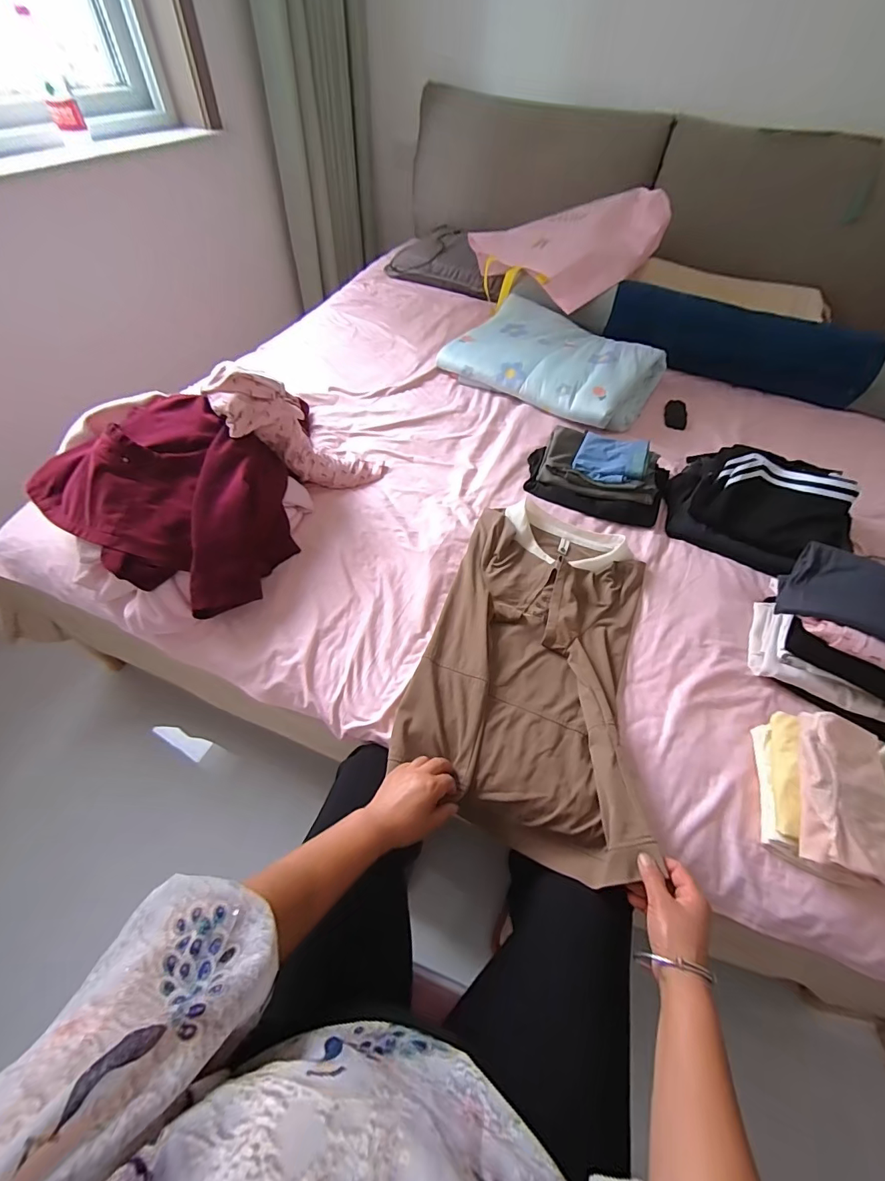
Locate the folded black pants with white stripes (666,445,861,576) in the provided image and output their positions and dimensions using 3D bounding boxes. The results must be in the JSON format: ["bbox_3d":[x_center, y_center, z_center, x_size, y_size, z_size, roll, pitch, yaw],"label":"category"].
[{"bbox_3d":[0.634,-0.183,0.879,0.314,0.116,0.251,31,60,19],"label":"folded black pants with white stripes"}]

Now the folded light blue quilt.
[{"bbox_3d":[0.305,-0.638,1.200,0.527,0.092,0.357,32,60,19],"label":"folded light blue quilt"}]

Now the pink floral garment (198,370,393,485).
[{"bbox_3d":[-0.283,-0.303,0.873,0.113,0.348,0.144,-33,52,25],"label":"pink floral garment"}]

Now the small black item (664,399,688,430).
[{"bbox_3d":[0.624,-0.472,1.177,0.054,0.019,0.108,14,54,6],"label":"small black item"}]

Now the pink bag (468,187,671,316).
[{"bbox_3d":[0.394,-1.046,1.348,0.552,0.083,0.421,-15,71,13],"label":"pink bag"}]

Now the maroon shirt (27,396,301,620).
[{"bbox_3d":[-0.446,-0.154,0.762,0.399,0.188,0.317,27,57,15],"label":"maroon shirt"}]

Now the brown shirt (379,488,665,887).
[{"bbox_3d":[0.153,0.093,0.714,0.329,0.076,0.560,17,56,10],"label":"brown shirt"}]

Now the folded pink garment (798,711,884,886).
[{"bbox_3d":[0.512,0.253,0.556,0.098,0.034,0.188,20,55,10],"label":"folded pink garment"}]

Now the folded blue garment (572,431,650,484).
[{"bbox_3d":[0.362,-0.288,0.942,0.144,0.033,0.142,16,55,7],"label":"folded blue garment"}]

